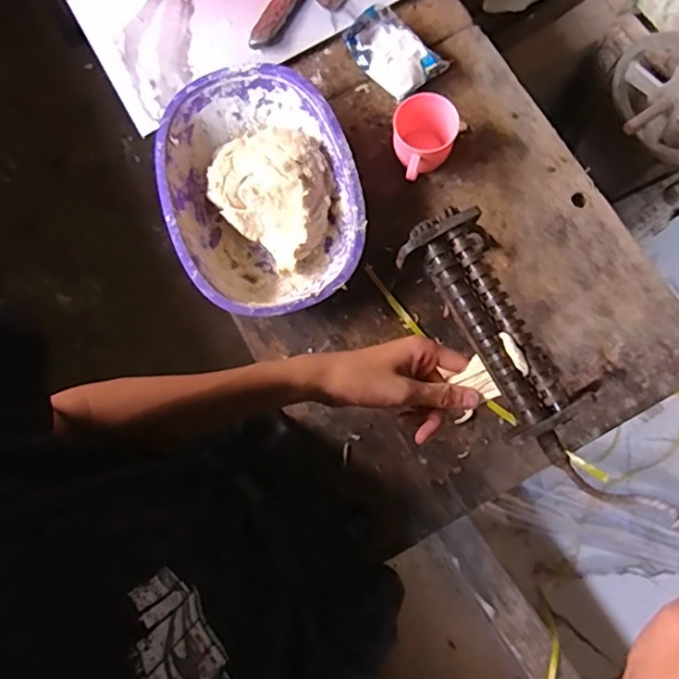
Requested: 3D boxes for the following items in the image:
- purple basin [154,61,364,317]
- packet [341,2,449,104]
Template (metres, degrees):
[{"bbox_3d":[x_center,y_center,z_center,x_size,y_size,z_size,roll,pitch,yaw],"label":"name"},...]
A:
[{"bbox_3d":[-0.094,-0.173,0.677,0.213,0.079,0.298,-18,81,-4],"label":"purple basin"},{"bbox_3d":[0.067,-0.372,0.731,0.080,0.034,0.127,-39,83,-7],"label":"packet"}]

